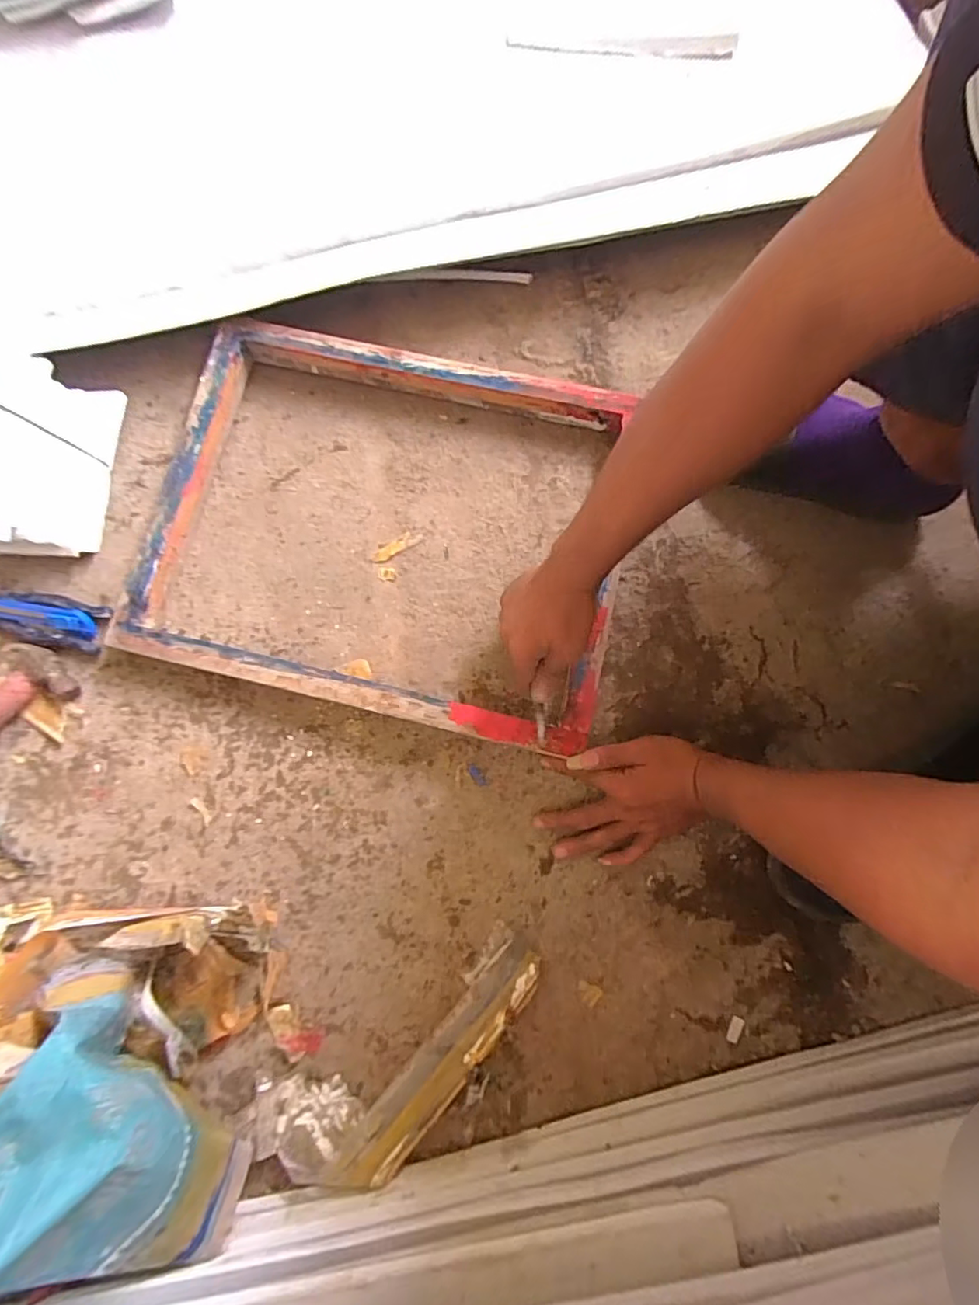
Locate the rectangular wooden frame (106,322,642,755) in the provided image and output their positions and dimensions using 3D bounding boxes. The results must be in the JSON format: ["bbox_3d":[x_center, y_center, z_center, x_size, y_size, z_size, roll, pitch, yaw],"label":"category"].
[{"bbox_3d":[-0.108,-0.136,0.588,0.497,0.045,0.401,10,79,3],"label":"rectangular wooden frame"}]

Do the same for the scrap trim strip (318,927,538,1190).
[{"bbox_3d":[-0.041,0.370,0.498,0.058,0.045,0.242,37,82,8],"label":"scrap trim strip"}]

